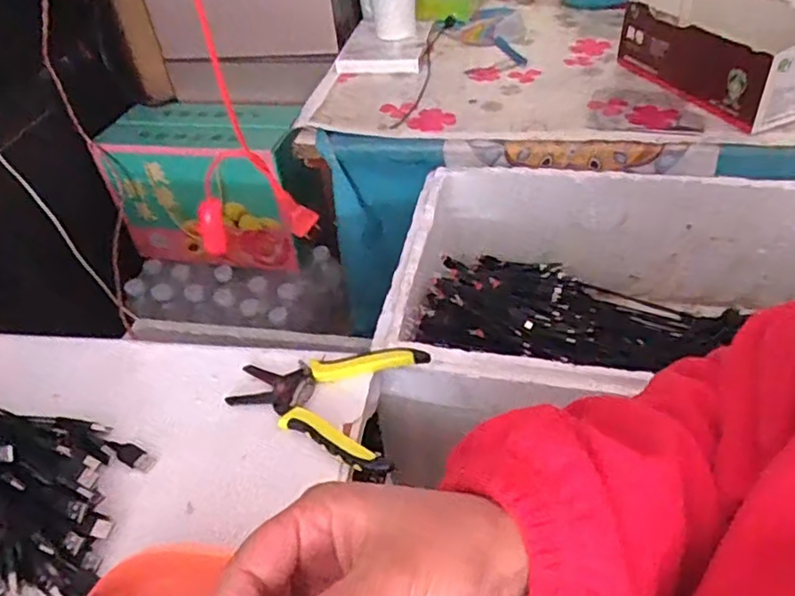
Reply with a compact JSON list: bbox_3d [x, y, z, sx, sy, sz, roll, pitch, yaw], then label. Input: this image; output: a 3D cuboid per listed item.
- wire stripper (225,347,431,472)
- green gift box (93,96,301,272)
[{"bbox_3d":[-0.064,0.083,0.529,0.154,0.018,0.117,7,44,14],"label":"wire stripper"},{"bbox_3d":[-0.316,-0.205,1.140,0.322,0.235,0.173,6,44,13],"label":"green gift box"}]

